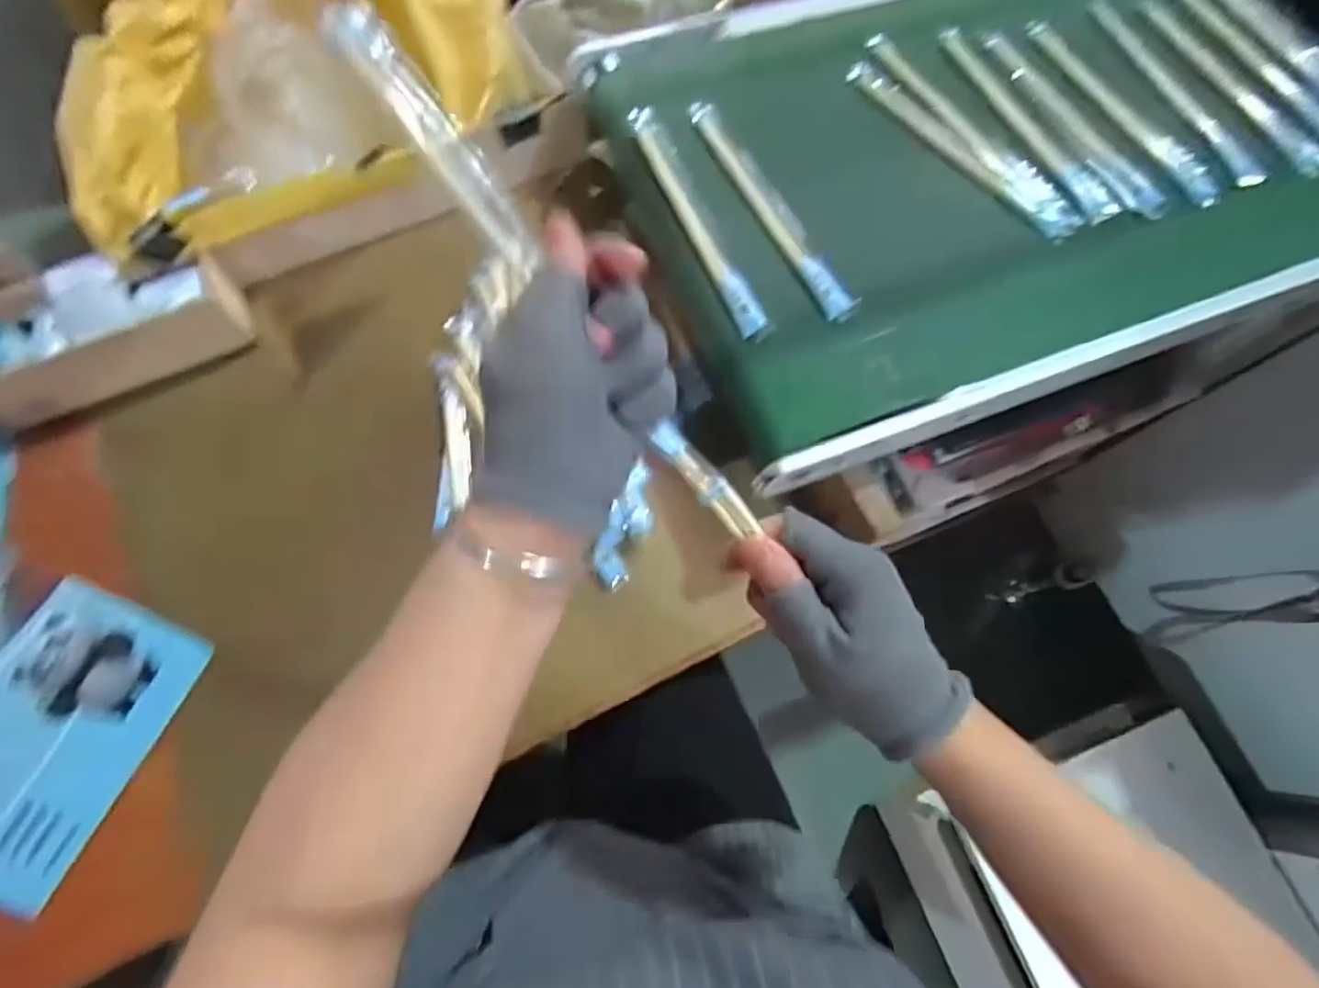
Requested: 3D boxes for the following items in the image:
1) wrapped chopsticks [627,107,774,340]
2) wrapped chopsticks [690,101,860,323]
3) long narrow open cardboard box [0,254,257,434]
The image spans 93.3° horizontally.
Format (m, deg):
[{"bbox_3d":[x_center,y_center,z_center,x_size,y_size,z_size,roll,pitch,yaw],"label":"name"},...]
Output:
[{"bbox_3d":[0.028,-0.215,0.485,0.025,0.012,0.231,-22,73,-9],"label":"wrapped chopsticks"},{"bbox_3d":[0.083,-0.229,0.489,0.024,0.008,0.232,-26,73,-10],"label":"wrapped chopsticks"},{"bbox_3d":[-0.466,-0.127,0.532,0.208,0.059,0.058,-25,73,-10],"label":"long narrow open cardboard box"}]

